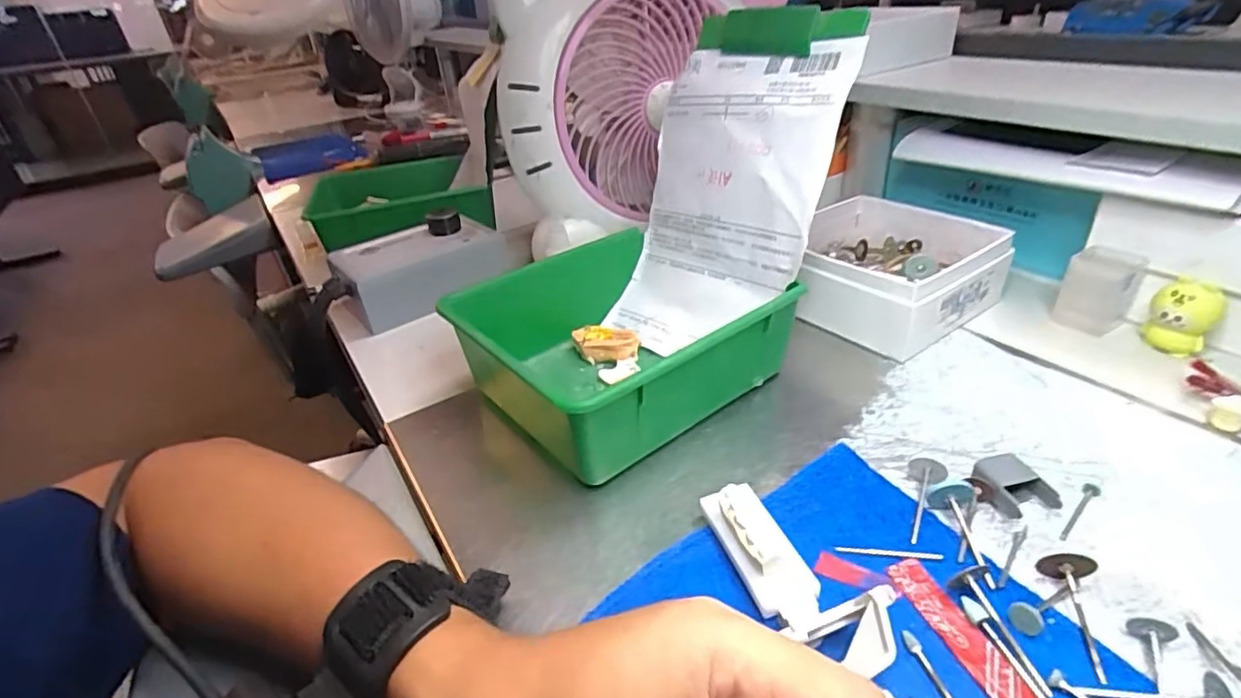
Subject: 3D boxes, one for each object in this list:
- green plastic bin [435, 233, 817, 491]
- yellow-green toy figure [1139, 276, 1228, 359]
[{"bbox_3d":[-0.001,-0.005,0.372,0.160,0.068,0.161,-24,37,-27],"label":"green plastic bin"},{"bbox_3d":[0.350,-0.019,0.371,0.023,0.047,0.033,-30,40,-32],"label":"yellow-green toy figure"}]

